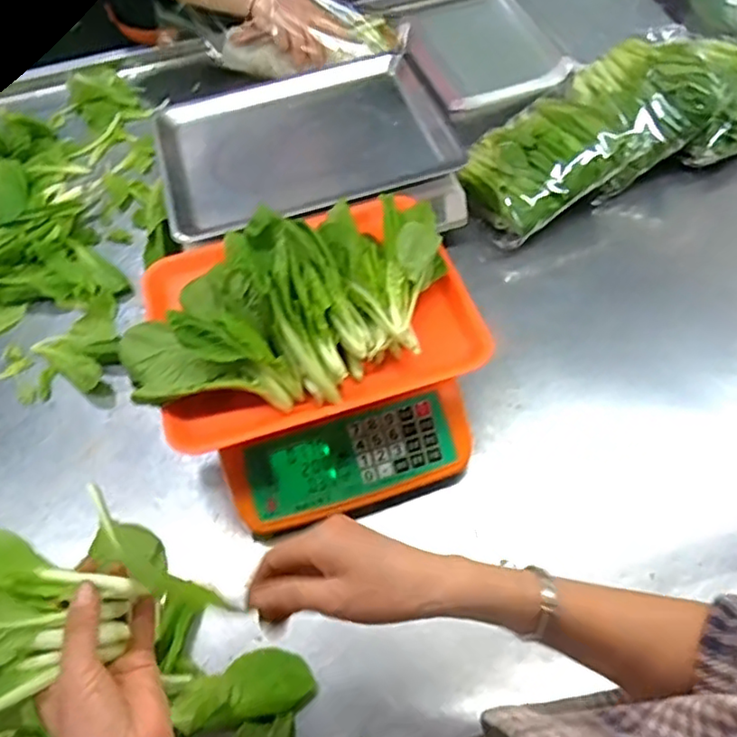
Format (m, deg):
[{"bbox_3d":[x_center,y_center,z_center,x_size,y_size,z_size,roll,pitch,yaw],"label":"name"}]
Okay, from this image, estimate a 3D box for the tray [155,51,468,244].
[{"bbox_3d":[-0.083,-0.285,0.773,0.335,0.024,0.246,-17,59,-7],"label":"tray"}]

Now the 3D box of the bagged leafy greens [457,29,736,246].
[{"bbox_3d":[0.330,-0.318,0.813,0.437,0.123,0.189,-21,59,-10],"label":"bagged leafy greens"}]

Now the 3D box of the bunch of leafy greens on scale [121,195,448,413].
[{"bbox_3d":[-0.067,-0.064,0.556,0.319,0.089,0.164,-27,60,-13],"label":"bunch of leafy greens on scale"}]

